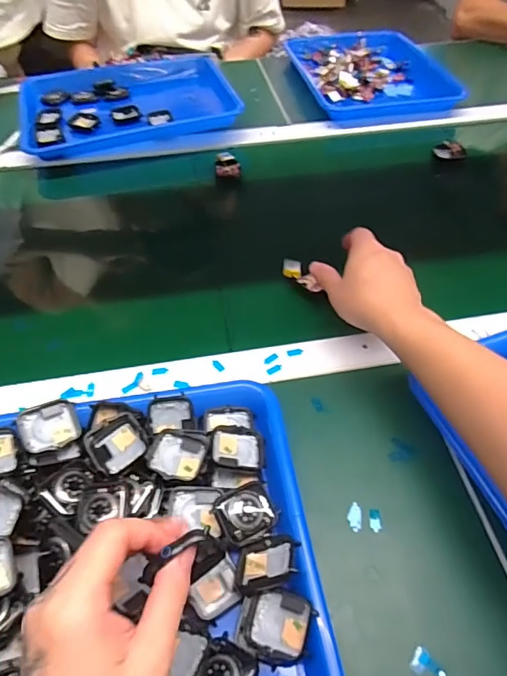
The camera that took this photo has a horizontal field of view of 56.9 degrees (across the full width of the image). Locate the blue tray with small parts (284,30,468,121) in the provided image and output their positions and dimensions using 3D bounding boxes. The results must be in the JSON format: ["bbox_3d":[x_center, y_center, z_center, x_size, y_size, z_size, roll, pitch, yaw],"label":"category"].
[{"bbox_3d":[0.217,-0.495,0.866,0.280,0.039,0.308,-5,52,-4],"label":"blue tray with small parts"}]

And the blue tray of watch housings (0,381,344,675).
[{"bbox_3d":[-0.123,0.157,0.323,0.325,0.048,0.240,-7,52,-6],"label":"blue tray of watch housings"}]

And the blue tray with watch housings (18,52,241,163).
[{"bbox_3d":[-0.206,-0.390,0.773,0.331,0.037,0.239,-14,53,-11],"label":"blue tray with watch housings"}]

